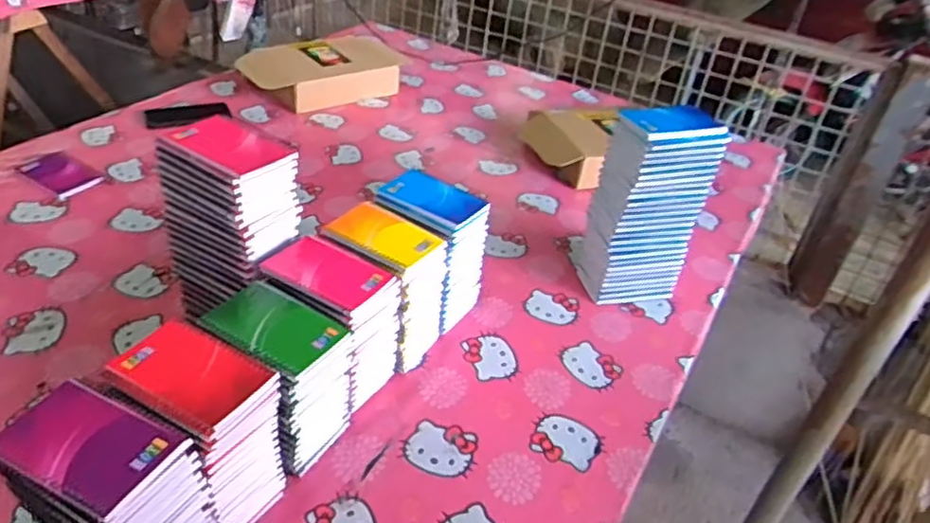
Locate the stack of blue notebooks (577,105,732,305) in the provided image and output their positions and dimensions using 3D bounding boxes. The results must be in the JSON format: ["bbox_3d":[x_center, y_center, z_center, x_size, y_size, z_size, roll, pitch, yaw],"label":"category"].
[{"bbox_3d":[0.286,-0.082,1.053,0.165,0.307,0.101,-4,38,-14],"label":"stack of blue notebooks"}]

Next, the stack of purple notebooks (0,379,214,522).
[{"bbox_3d":[-0.308,0.221,0.595,0.132,0.193,0.092,21,39,18],"label":"stack of purple notebooks"}]

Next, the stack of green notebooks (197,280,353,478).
[{"bbox_3d":[-0.199,0.129,0.737,0.131,0.177,0.107,26,40,24],"label":"stack of green notebooks"}]

